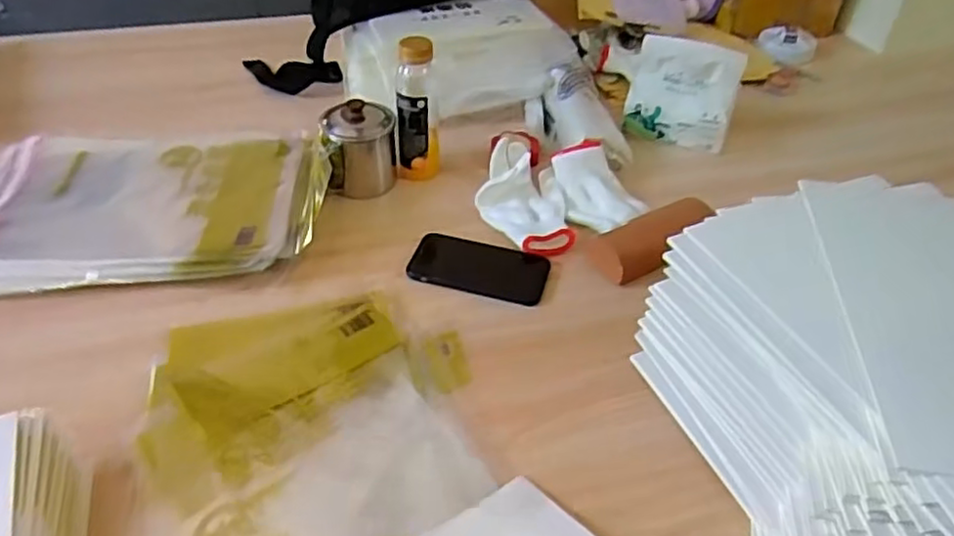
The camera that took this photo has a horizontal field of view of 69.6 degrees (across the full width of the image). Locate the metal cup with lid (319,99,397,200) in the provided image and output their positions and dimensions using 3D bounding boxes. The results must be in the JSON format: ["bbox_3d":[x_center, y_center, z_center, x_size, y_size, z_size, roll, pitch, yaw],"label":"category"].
[{"bbox_3d":[-0.147,-0.154,0.865,0.085,0.110,0.080,1,42,-1],"label":"metal cup with lid"}]

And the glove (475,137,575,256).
[{"bbox_3d":[0.052,-0.095,0.852,0.104,0.041,0.205,-6,43,-9],"label":"glove"}]

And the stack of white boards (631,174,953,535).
[{"bbox_3d":[0.337,0.097,0.543,0.278,0.180,0.363,-11,44,-14],"label":"stack of white boards"}]

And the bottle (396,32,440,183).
[{"bbox_3d":[-0.075,-0.195,0.855,0.054,0.179,0.053,-5,43,-8],"label":"bottle"}]

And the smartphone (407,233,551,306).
[{"bbox_3d":[0.003,-0.002,0.776,0.151,0.008,0.078,12,50,7],"label":"smartphone"}]

